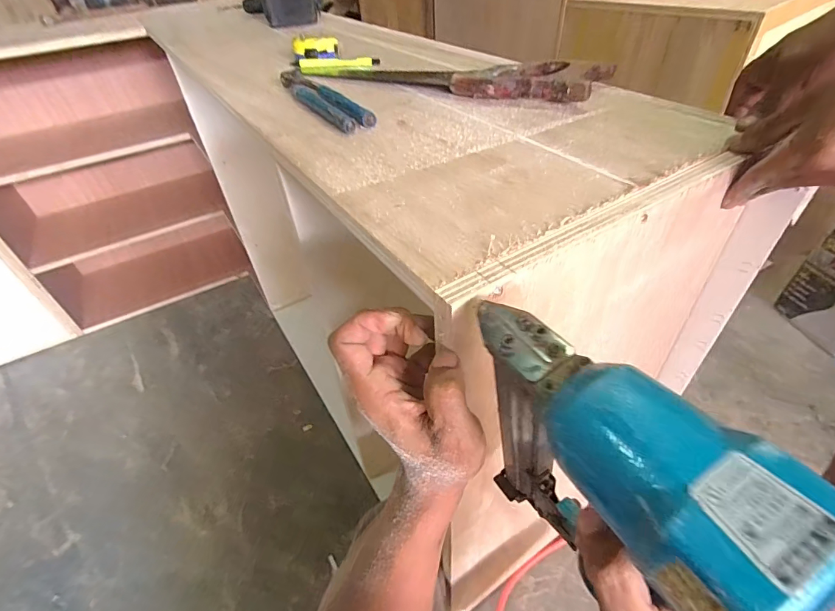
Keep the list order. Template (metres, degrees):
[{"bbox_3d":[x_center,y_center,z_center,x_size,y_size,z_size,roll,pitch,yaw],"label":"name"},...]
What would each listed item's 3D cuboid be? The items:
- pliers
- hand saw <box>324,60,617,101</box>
[{"bbox_3d":[-0.118,-0.250,0.504,0.040,0.014,0.215,-26,48,-21],"label":"pliers"},{"bbox_3d":[0.044,-0.299,0.533,0.363,0.026,0.094,19,49,22],"label":"hand saw"}]

